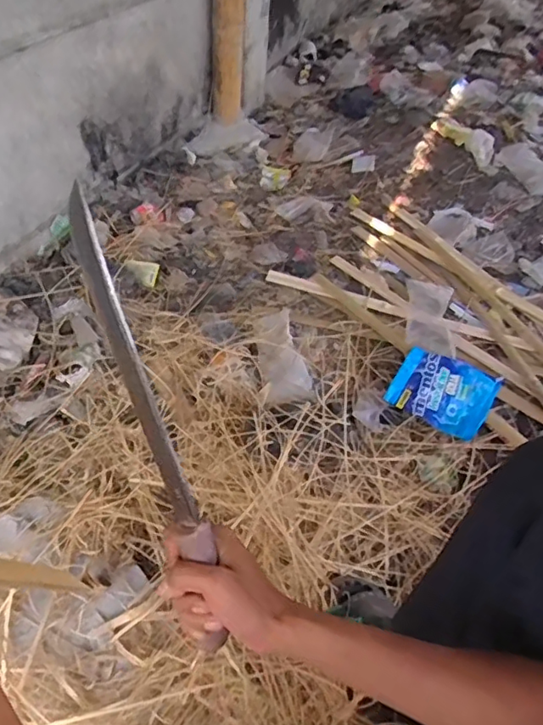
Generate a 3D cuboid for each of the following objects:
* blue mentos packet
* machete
[{"bbox_3d":[0.346,0.059,1.114,0.190,0.024,0.135,29,94,13],"label":"blue mentos packet"},{"bbox_3d":[-0.099,0.057,0.453,0.031,0.390,0.023,-21,9,-23],"label":"machete"}]

